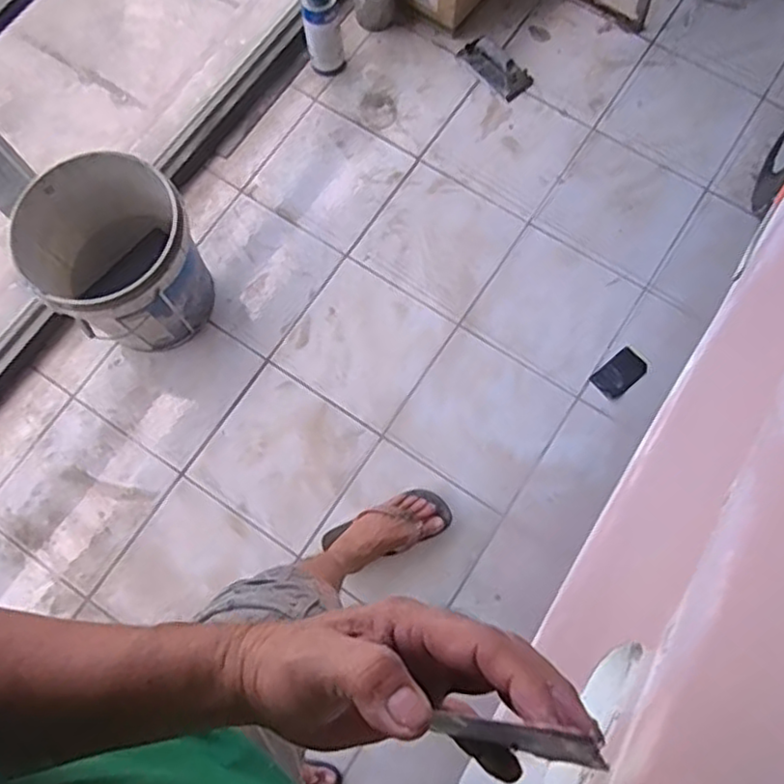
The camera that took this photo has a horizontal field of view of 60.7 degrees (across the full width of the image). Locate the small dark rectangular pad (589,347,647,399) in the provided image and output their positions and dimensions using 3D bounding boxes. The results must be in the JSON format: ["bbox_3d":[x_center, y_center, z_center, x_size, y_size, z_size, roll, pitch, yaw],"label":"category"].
[{"bbox_3d":[0.484,-0.039,1.421,0.118,0.006,0.068,-39,82,-11],"label":"small dark rectangular pad"}]

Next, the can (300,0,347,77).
[{"bbox_3d":[-0.158,-0.831,1.533,0.084,0.201,0.077,-10,74,-2],"label":"can"}]

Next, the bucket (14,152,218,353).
[{"bbox_3d":[-0.537,-0.259,1.357,0.316,0.336,0.298,0,74,0],"label":"bucket"}]

